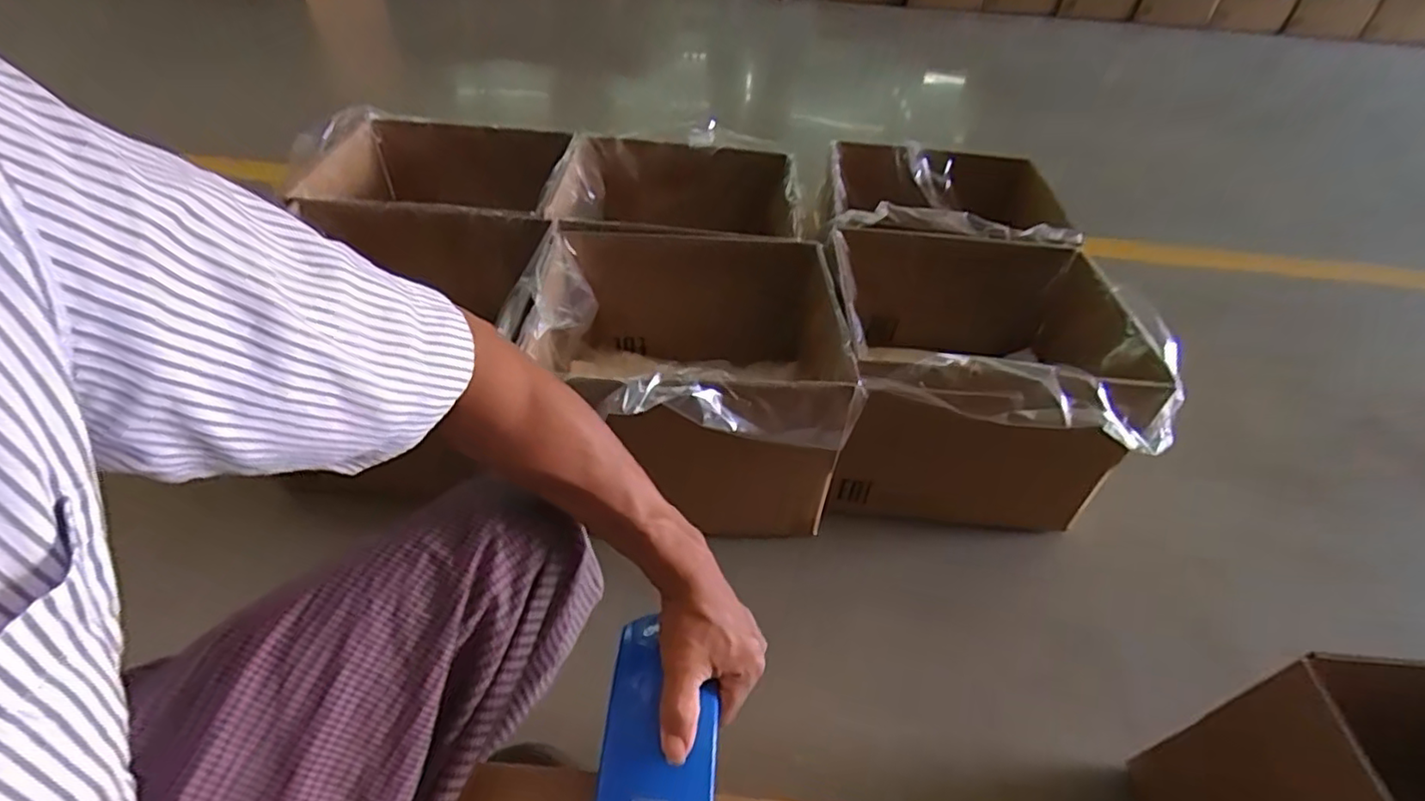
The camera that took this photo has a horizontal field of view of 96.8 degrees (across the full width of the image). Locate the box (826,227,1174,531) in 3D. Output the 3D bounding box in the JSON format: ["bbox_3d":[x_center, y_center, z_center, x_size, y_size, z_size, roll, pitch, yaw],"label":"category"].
[{"bbox_3d":[0.383,-0.023,0.990,0.431,0.322,0.405,9,45,5],"label":"box"}]

